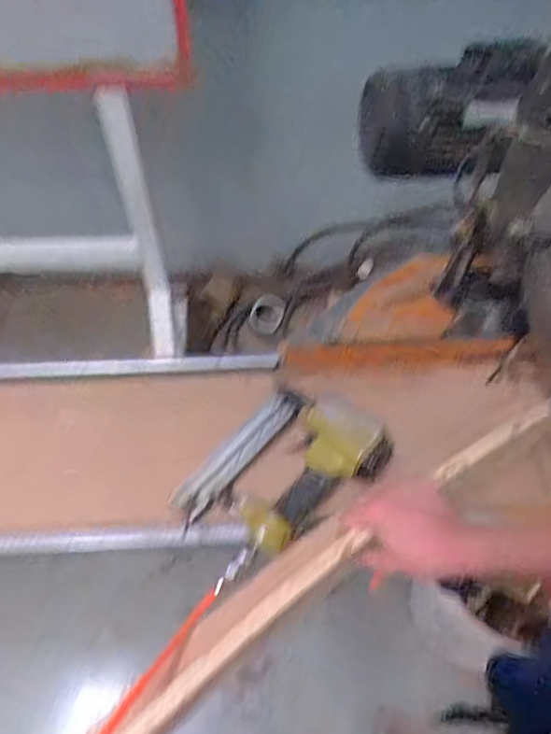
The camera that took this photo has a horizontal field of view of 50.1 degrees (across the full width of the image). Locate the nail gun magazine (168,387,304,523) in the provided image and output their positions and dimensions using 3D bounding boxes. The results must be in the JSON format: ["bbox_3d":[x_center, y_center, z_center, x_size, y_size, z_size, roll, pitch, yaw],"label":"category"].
[{"bbox_3d":[-0.043,0.102,0.724,0.036,0.034,0.195,39,65,22],"label":"nail gun magazine"}]

